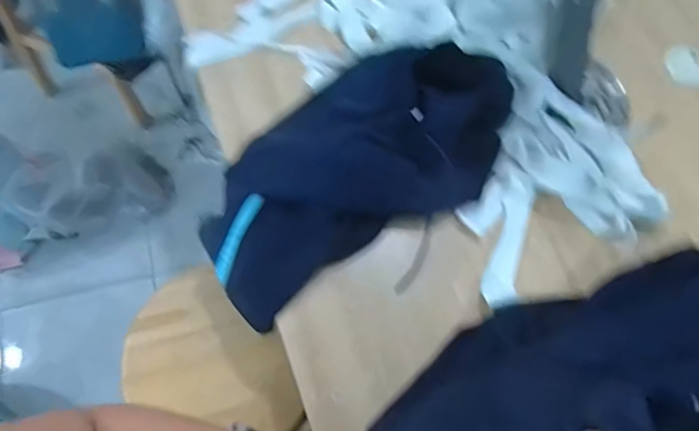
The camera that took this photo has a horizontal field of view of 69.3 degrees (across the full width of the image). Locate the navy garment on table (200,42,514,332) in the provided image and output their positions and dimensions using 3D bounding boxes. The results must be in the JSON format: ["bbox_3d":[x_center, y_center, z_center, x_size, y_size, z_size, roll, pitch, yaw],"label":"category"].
[{"bbox_3d":[0.006,-0.068,0.659,0.441,0.106,0.244,-32,72,-12],"label":"navy garment on table"}]

